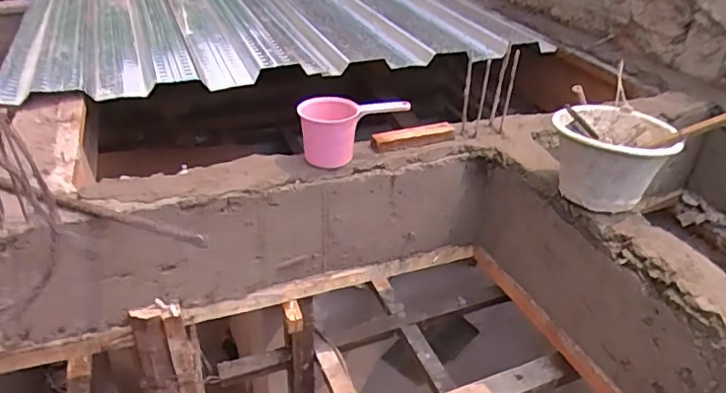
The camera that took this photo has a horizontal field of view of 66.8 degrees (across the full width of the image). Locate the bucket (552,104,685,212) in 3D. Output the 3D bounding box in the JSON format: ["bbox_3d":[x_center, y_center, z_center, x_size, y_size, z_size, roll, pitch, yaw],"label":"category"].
[{"bbox_3d":[0.527,-0.090,1.194,0.239,0.144,0.204,8,32,8],"label":"bucket"}]

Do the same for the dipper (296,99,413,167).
[{"bbox_3d":[-0.025,-0.166,1.368,0.263,0.152,0.128,3,32,2],"label":"dipper"}]

